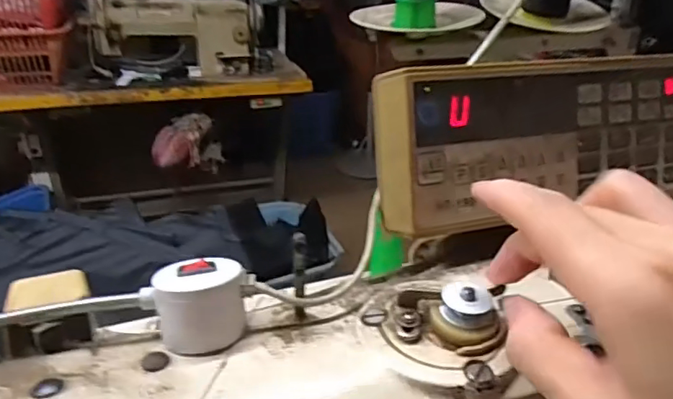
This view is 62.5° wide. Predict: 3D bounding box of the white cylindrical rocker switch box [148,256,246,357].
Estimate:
[{"bbox_3d":[-0.057,0.044,0.232,0.035,0.026,0.030,-1,26,-6],"label":"white cylindrical rocker switch box"}]

